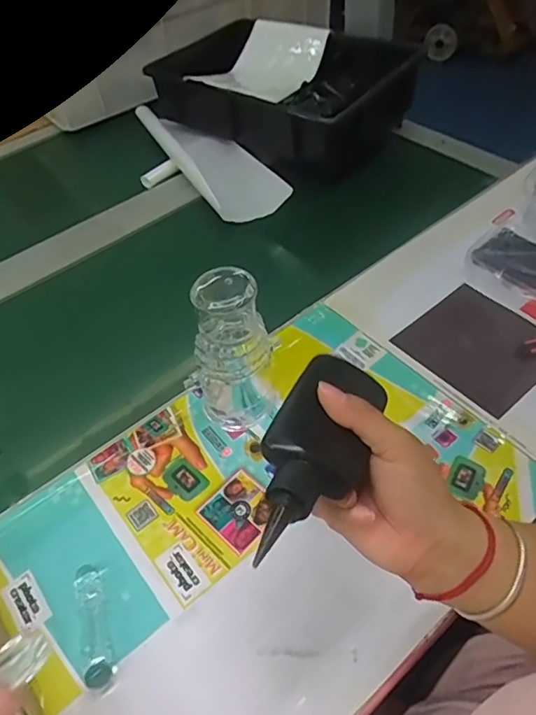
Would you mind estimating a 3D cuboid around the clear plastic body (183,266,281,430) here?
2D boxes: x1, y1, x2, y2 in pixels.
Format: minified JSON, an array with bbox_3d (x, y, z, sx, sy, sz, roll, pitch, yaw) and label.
[{"bbox_3d":[-0.035,-0.001,0.493,0.069,0.170,0.056,-38,57,-25],"label":"clear plastic body"}]

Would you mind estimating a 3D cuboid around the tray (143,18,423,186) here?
[{"bbox_3d":[0.037,-0.450,0.887,0.387,0.118,0.268,34,60,28],"label":"tray"}]

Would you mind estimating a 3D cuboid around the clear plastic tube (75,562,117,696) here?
[{"bbox_3d":[-0.142,0.218,0.426,0.022,0.019,0.092,-16,51,-9],"label":"clear plastic tube"}]

